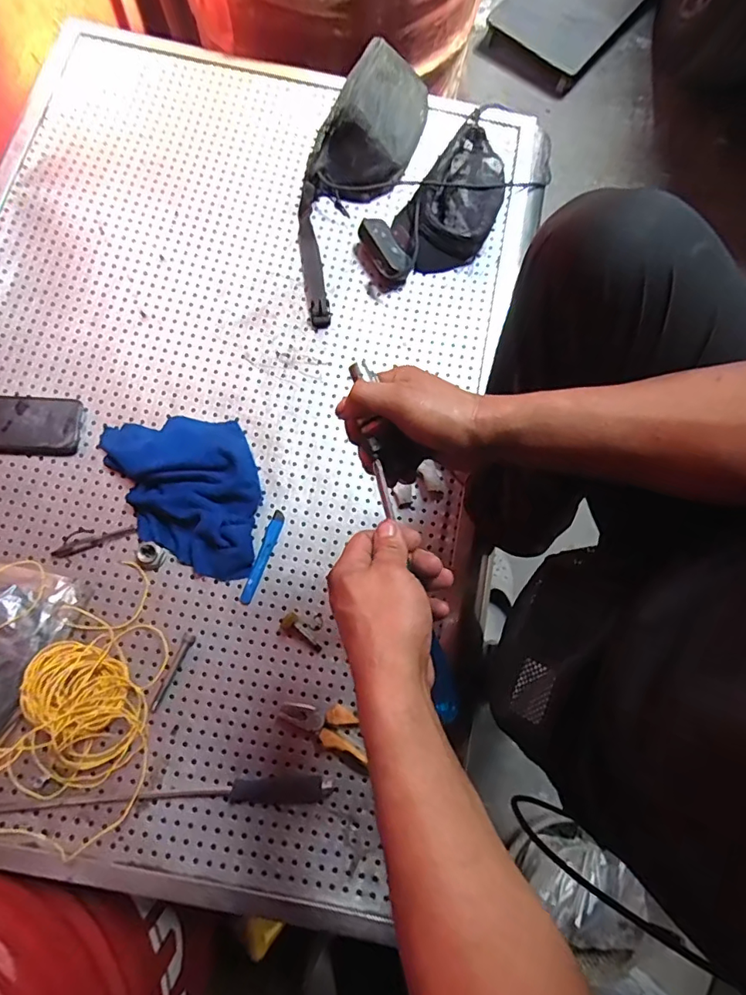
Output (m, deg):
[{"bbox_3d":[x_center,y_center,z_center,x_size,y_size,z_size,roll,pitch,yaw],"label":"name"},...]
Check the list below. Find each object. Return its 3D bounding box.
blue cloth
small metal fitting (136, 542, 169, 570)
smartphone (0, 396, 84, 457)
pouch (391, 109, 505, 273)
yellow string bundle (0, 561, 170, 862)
[{"bbox_3d":[-0.237,-0.017,0.676,0.174,0.046,0.264,-29,77,-10],"label":"blue cloth"},{"bbox_3d":[-0.284,0.073,0.656,0.033,0.016,0.031,34,76,7],"label":"small metal fitting"},{"bbox_3d":[-0.484,-0.098,0.692,0.169,0.011,0.082,3,74,-1],"label":"smartphone"},{"bbox_3d":[0.139,-0.471,0.799,0.132,0.056,0.293,30,75,6],"label":"pouch"},{"bbox_3d":[-0.376,0.225,0.582,0.237,0.071,0.317,5,74,-1],"label":"yellow string bundle"}]

